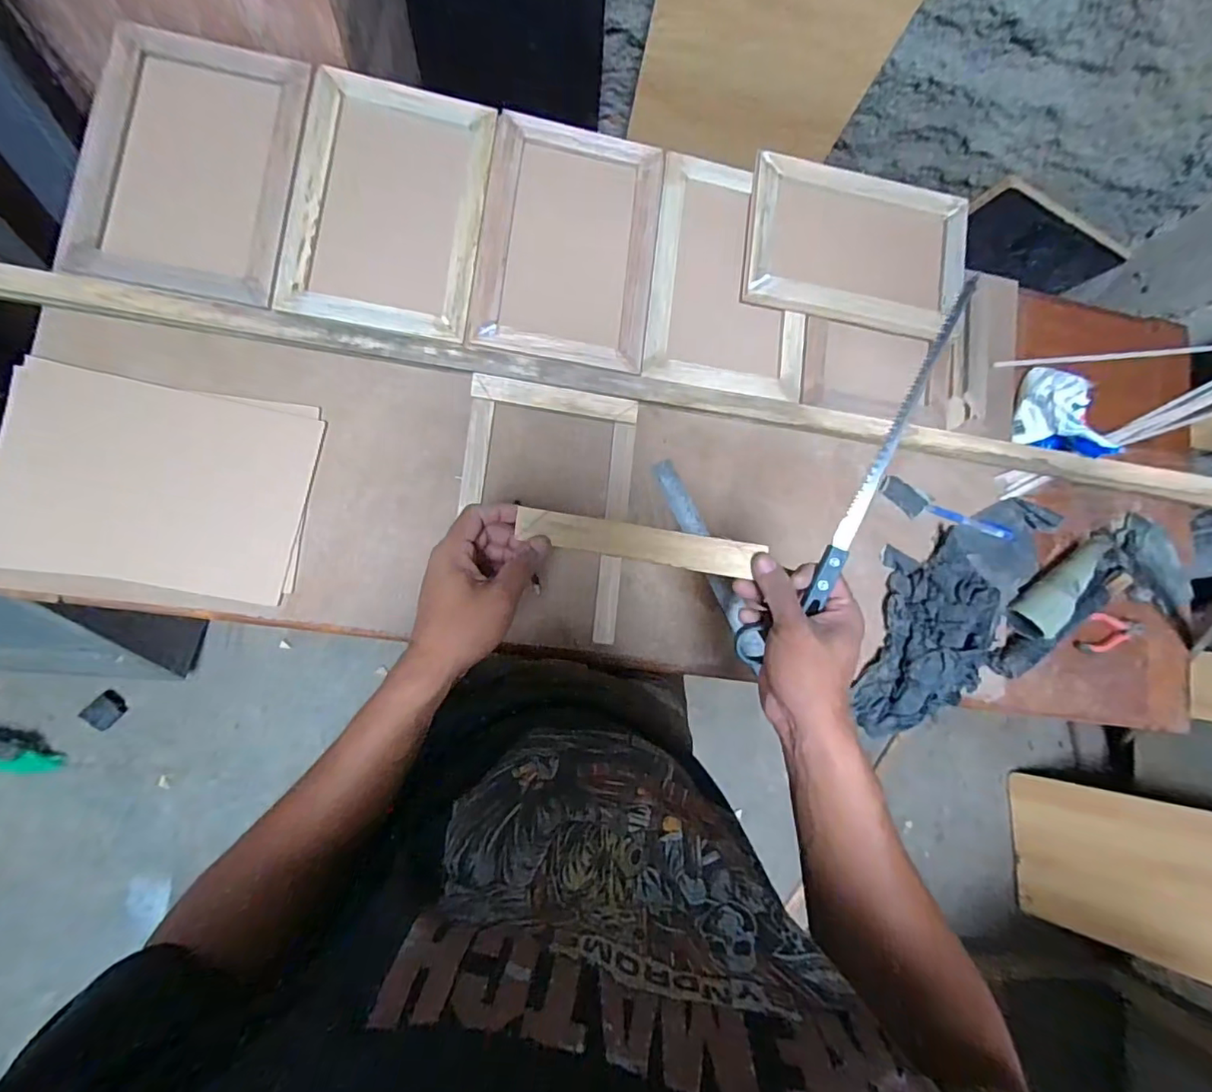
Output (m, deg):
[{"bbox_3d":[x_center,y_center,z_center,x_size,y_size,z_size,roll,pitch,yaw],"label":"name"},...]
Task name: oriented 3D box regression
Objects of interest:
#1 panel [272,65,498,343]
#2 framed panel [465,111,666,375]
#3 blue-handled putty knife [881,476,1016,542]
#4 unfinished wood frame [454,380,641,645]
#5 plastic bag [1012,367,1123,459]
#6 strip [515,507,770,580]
[{"bbox_3d":[-0.249,-0.389,0.637,0.202,0.016,0.286,8,86,-9],"label":"panel"},{"bbox_3d":[-0.044,-0.366,0.676,0.205,0.026,0.290,7,87,-9],"label":"framed panel"},{"bbox_3d":[0.450,-0.039,0.731,0.197,0.019,0.043,24,84,-8],"label":"blue-handled putty knife"},{"bbox_3d":[-0.070,-0.043,0.645,0.197,0.015,0.288,7,87,-9],"label":"unfinished wood frame"},{"bbox_3d":[0.617,-0.184,0.753,0.091,0.065,0.131,10,81,-9],"label":"plastic bag"},{"bbox_3d":[0.023,-0.003,0.457,0.192,0.012,0.028,10,86,3],"label":"strip"}]

